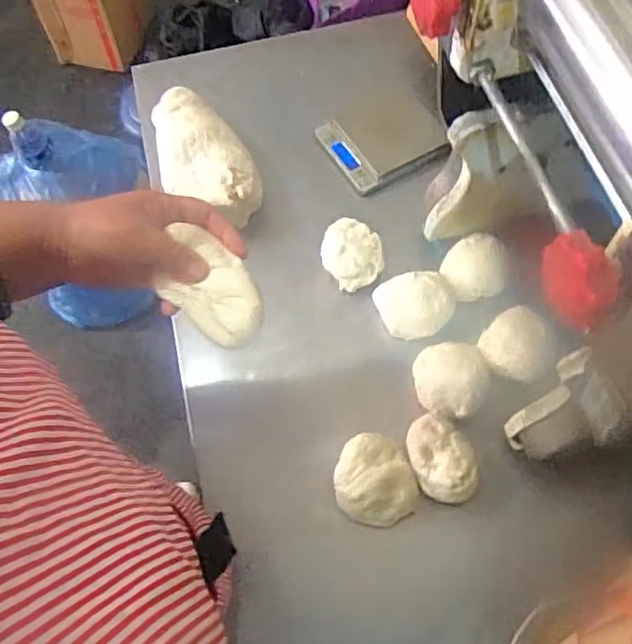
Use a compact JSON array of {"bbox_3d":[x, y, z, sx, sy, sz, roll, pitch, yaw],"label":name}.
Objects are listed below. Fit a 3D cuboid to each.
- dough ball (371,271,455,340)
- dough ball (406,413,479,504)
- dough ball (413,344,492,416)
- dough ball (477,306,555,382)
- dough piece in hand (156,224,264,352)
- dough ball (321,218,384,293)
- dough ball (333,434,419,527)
[{"bbox_3d":[0.100,-0.015,0.623,0.076,0.050,0.061,-13,65,-4],"label":"dough ball"},{"bbox_3d":[0.109,0.118,0.551,0.053,0.043,0.075,-15,65,-5],"label":"dough ball"},{"bbox_3d":[0.123,0.052,0.584,0.065,0.038,0.069,-1,64,2],"label":"dough ball"},{"bbox_3d":[0.188,0.019,0.590,0.062,0.035,0.063,24,68,13],"label":"dough ball"},{"bbox_3d":[-0.074,-0.023,0.450,0.087,0.030,0.049,39,72,18],"label":"dough piece in hand"},{"bbox_3d":[0.036,-0.069,0.647,0.058,0.047,0.066,-9,64,-2],"label":"dough ball"},{"bbox_3d":[0.052,0.136,0.549,0.069,0.036,0.072,-1,64,2],"label":"dough ball"}]

